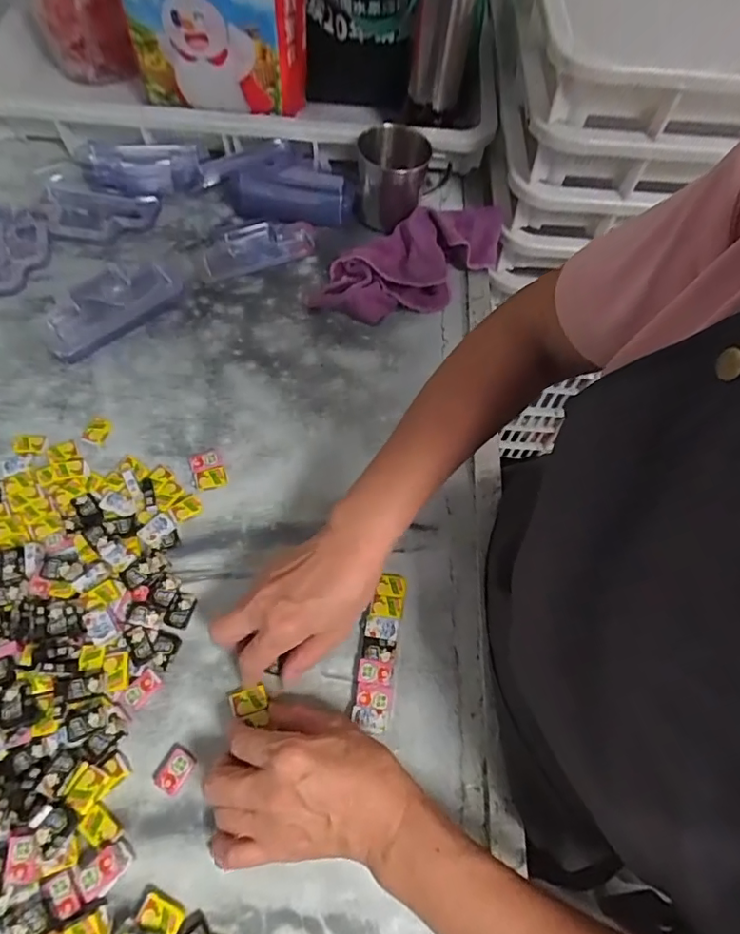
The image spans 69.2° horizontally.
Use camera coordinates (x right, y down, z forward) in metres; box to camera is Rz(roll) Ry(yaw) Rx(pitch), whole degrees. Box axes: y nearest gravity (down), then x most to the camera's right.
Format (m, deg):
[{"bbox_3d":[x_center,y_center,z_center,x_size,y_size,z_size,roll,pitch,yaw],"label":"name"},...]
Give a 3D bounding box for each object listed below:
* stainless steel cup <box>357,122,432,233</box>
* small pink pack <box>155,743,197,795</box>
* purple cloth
[{"bbox_3d":[0.026,-0.331,0.614,0.075,0.078,0.085,-1,62,-3],"label":"stainless steel cup"},{"bbox_3d":[-0.137,0.213,0.378,0.022,0.008,0.027,28,65,12],"label":"small pink pack"},{"bbox_3d":[0.046,-0.226,0.589,0.234,0.049,0.104,-32,68,-17],"label":"purple cloth"}]

